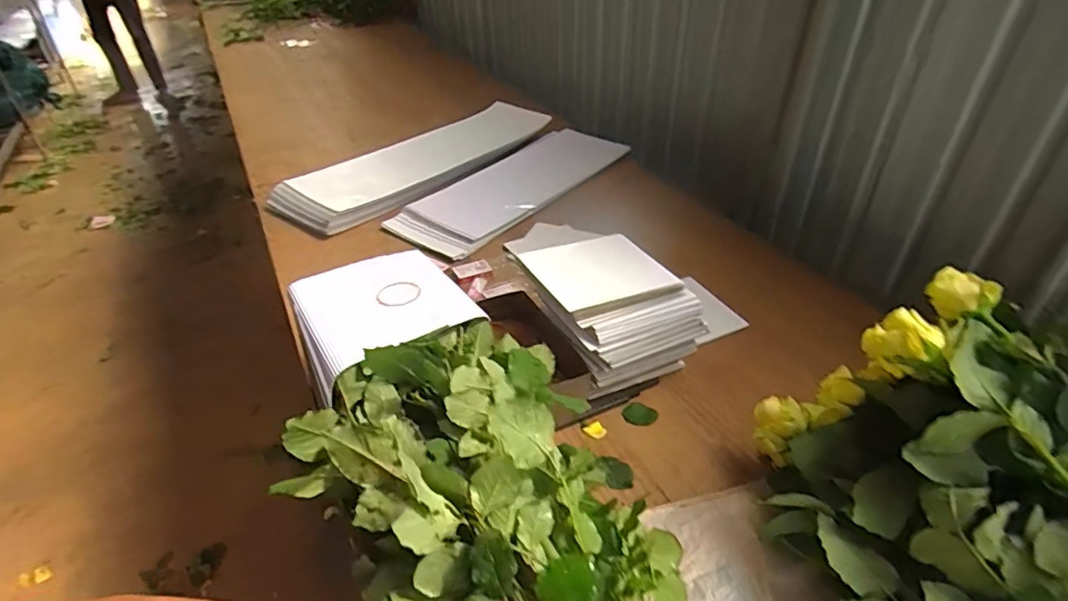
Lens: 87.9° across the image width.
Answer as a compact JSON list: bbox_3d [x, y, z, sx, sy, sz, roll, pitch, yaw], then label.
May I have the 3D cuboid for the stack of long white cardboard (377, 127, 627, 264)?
[{"bbox_3d":[-0.032,-0.275,1.331,0.228,0.061,0.654,25,45,29],"label":"stack of long white cardboard"}]

